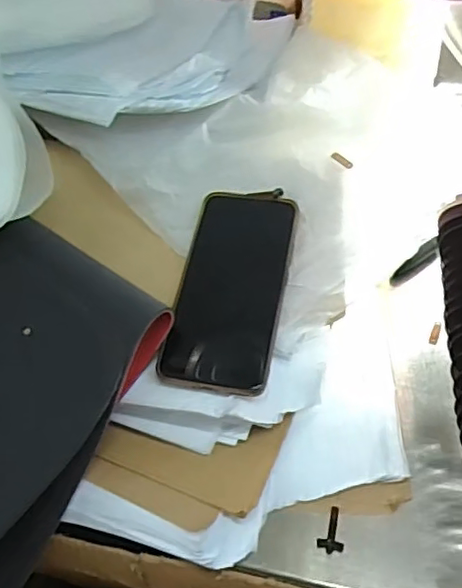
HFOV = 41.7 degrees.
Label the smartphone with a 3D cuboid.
[{"bbox_3d":[0.001,-0.004,0.442,0.074,0.018,0.158,7,64,14],"label":"smartphone"}]

